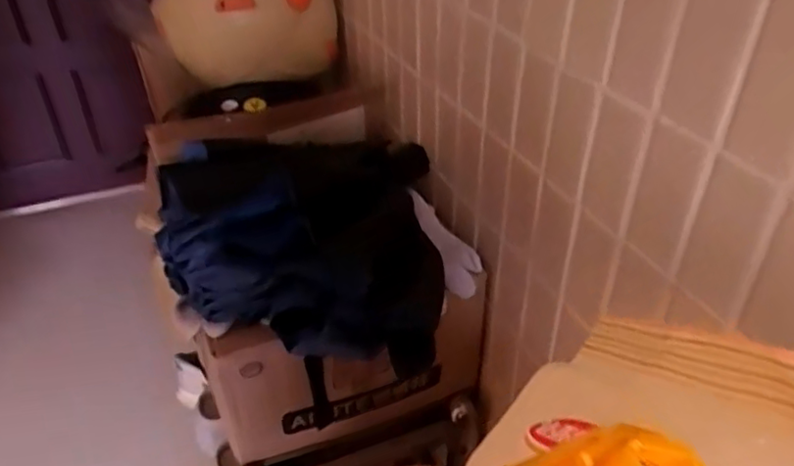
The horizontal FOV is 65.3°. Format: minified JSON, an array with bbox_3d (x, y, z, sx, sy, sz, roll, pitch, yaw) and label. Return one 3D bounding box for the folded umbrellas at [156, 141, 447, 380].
[{"bbox_3d":[-0.109,-0.008,0.647,0.288,0.130,0.252,-3,33,0],"label":"folded umbrellas"}]

